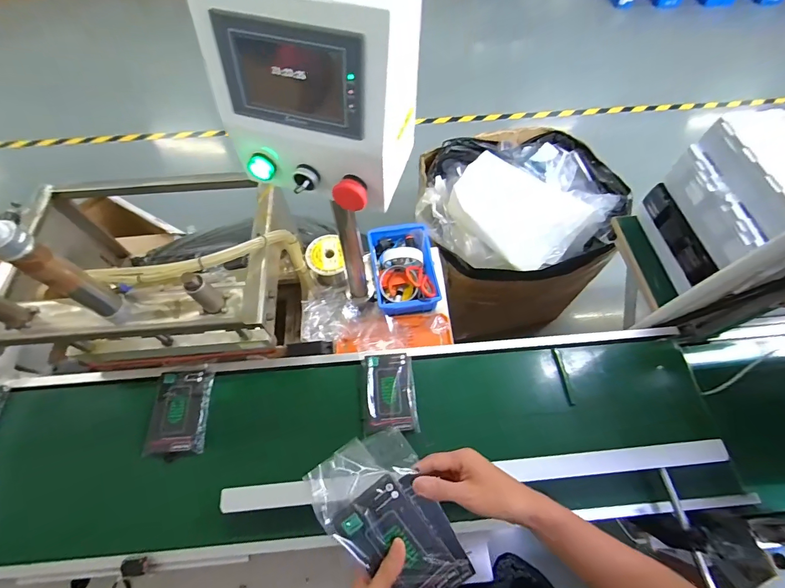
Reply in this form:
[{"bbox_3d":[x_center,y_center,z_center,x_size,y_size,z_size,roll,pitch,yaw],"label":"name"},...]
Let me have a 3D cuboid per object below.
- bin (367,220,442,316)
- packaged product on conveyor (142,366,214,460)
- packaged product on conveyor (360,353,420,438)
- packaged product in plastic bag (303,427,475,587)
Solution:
[{"bbox_3d":[0.024,-0.062,0.830,0.139,0.063,0.214,-8,63,-4],"label":"bin"},{"bbox_3d":[-0.364,0.200,0.634,0.093,0.024,0.149,-4,62,-2],"label":"packaged product on conveyor"},{"bbox_3d":[-0.008,0.171,0.649,0.094,0.024,0.137,-5,62,-3],"label":"packaged product on conveyor"},{"bbox_3d":[-0.002,0.252,0.400,0.117,0.028,0.184,-26,81,-17],"label":"packaged product in plastic bag"}]

